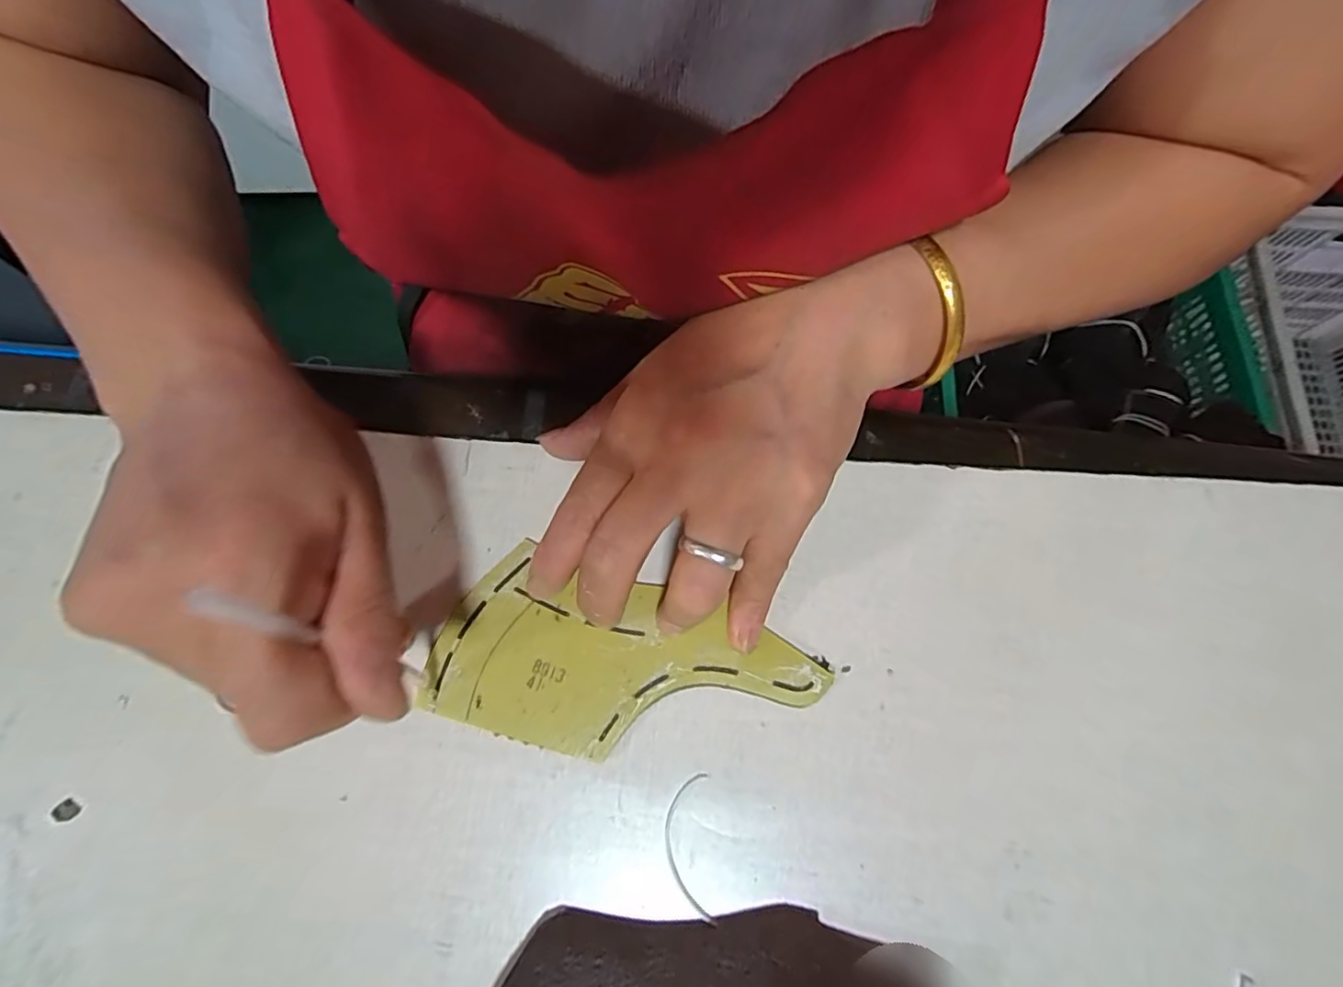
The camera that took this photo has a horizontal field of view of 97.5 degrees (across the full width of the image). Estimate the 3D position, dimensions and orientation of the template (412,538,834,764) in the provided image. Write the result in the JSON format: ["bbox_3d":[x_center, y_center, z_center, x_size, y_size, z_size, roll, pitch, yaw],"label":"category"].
[{"bbox_3d":[-0.019,0.070,0.228,0.142,0.004,0.068,18,74,4],"label":"template"}]

